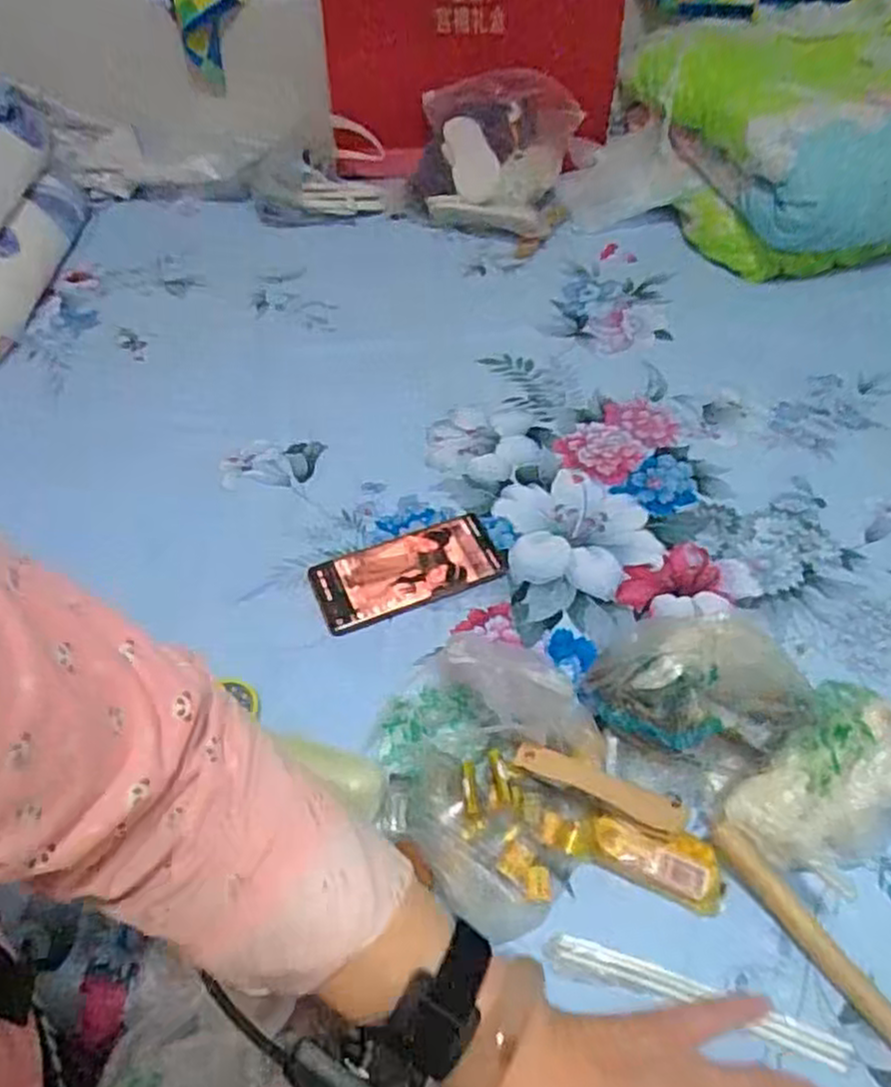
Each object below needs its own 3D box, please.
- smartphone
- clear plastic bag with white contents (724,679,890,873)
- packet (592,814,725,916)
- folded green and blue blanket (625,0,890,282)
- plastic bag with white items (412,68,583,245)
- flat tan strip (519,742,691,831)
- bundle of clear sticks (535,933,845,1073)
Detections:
[{"bbox_3d":[-0.033,0.023,0.654,0.165,0.007,0.078,-19,52,-15],"label":"smartphone"},{"bbox_3d":[0.263,0.163,0.492,0.135,0.055,0.087,-35,57,-27],"label":"clear plastic bag with white contents"},{"bbox_3d":[0.139,0.206,0.479,0.084,0.026,0.040,15,52,13],"label":"packet"},{"bbox_3d":[0.621,-0.590,1.020,0.570,0.250,0.438,-9,49,-8],"label":"folded green and blue blanket"},{"bbox_3d":[0.074,-0.602,1.112,0.241,0.156,0.292,4,49,4],"label":"plastic bag with white items"},{"bbox_3d":[0.108,0.168,0.512,0.119,0.014,0.022,17,52,15],"label":"flat tan strip"},{"bbox_3d":[0.148,0.270,0.438,0.175,0.006,0.019,14,51,13],"label":"bundle of clear sticks"}]

